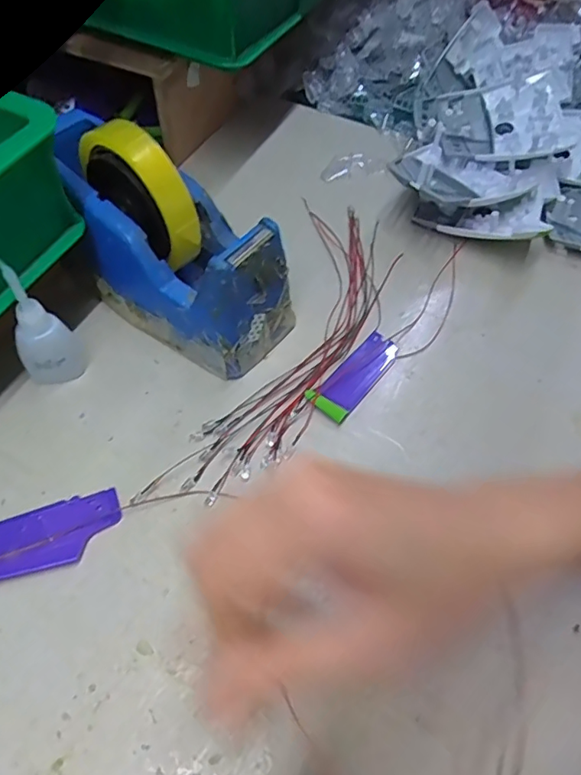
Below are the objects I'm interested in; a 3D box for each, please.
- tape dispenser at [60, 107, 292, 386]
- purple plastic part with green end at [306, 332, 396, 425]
[{"bbox_3d":[-0.083,-0.097,0.364,0.170,0.113,0.073,31,60,16],"label":"tape dispenser"},{"bbox_3d":[0.047,-0.010,0.379,0.029,0.004,0.078,36,62,19],"label":"purple plastic part with green end"}]

